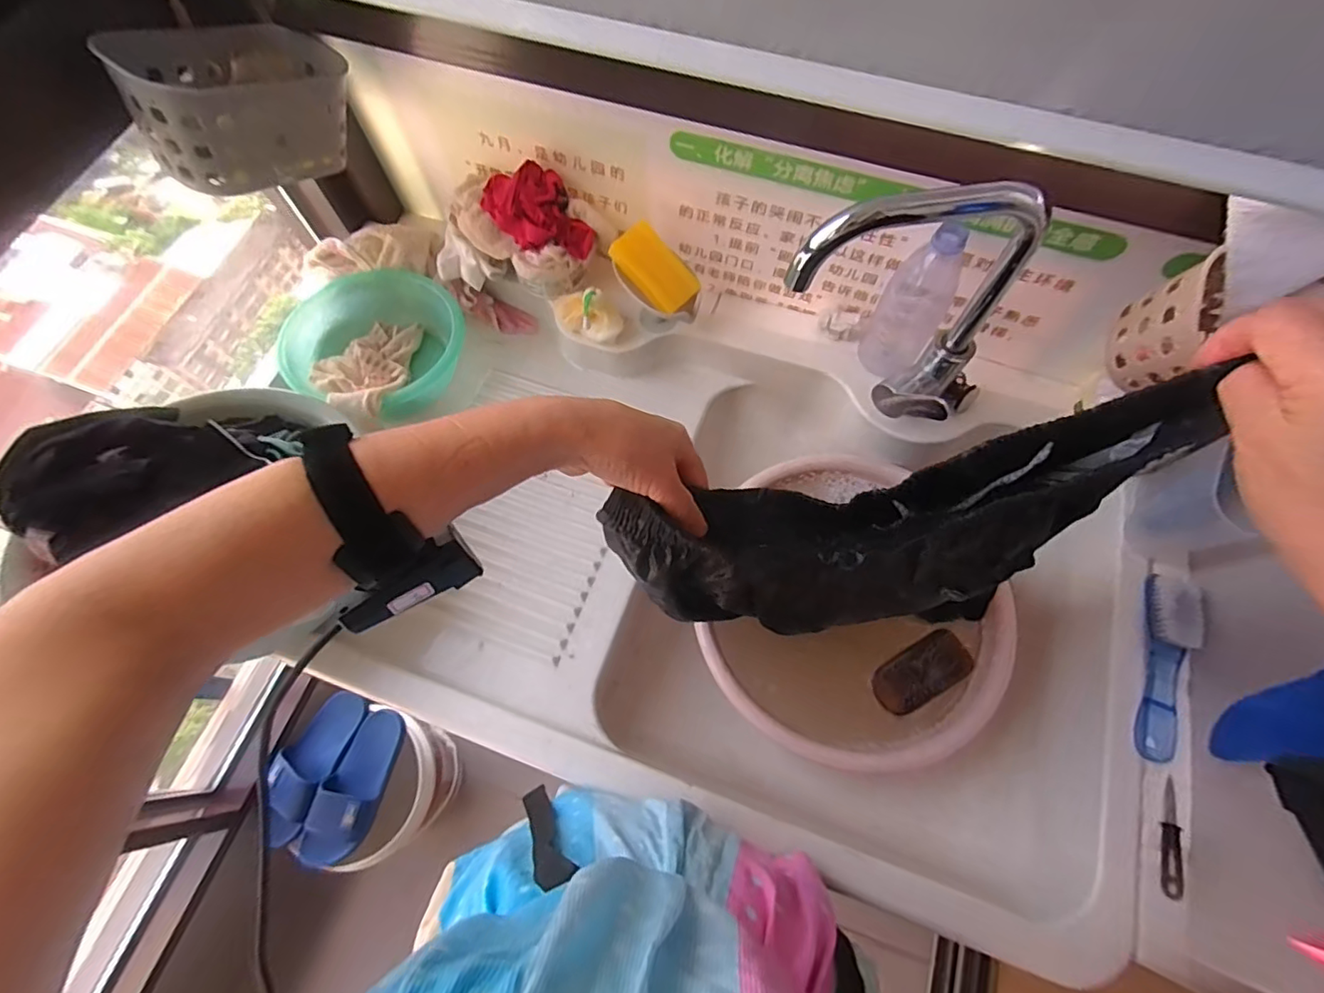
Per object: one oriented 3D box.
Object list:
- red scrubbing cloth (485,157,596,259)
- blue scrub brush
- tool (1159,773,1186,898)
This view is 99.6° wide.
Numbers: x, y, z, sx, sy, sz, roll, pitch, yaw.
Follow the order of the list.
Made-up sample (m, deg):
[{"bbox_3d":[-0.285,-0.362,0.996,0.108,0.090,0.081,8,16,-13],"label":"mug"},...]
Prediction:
[{"bbox_3d":[-0.148,-0.344,0.670,0.124,0.073,0.070,-3,68,-1],"label":"red scrubbing cloth"},{"bbox_3d":[0.509,0.170,0.568,0.049,0.028,0.182,24,70,10],"label":"blue scrub brush"},{"bbox_3d":[0.477,0.318,0.519,0.020,0.007,0.099,19,69,8],"label":"tool"}]

